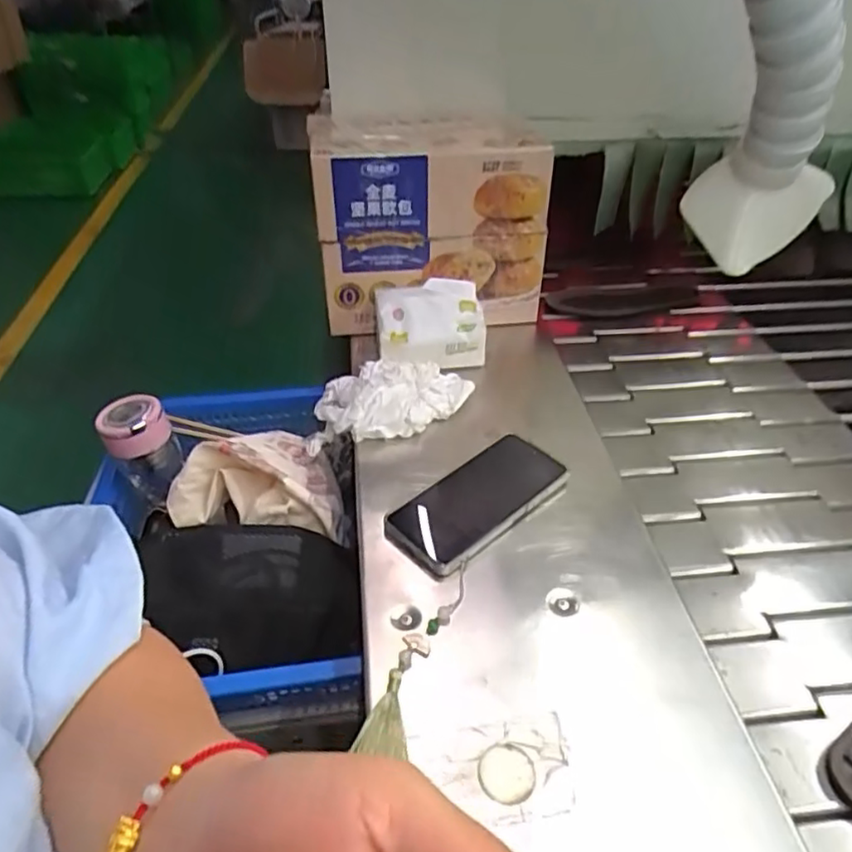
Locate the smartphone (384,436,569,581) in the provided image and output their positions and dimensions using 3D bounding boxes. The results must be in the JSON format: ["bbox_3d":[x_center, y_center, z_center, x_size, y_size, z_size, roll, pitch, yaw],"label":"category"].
[{"bbox_3d":[0.047,0.066,0.567,0.165,0.018,0.078,-30,48,-33],"label":"smartphone"}]

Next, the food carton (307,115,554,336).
[{"bbox_3d":[0.006,-0.251,0.783,0.259,0.215,0.166,-3,39,-3],"label":"food carton"}]

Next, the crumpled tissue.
[{"bbox_3d":[-0.036,-0.026,0.652,0.171,0.046,0.075,-4,39,-5],"label":"crumpled tissue"}]

